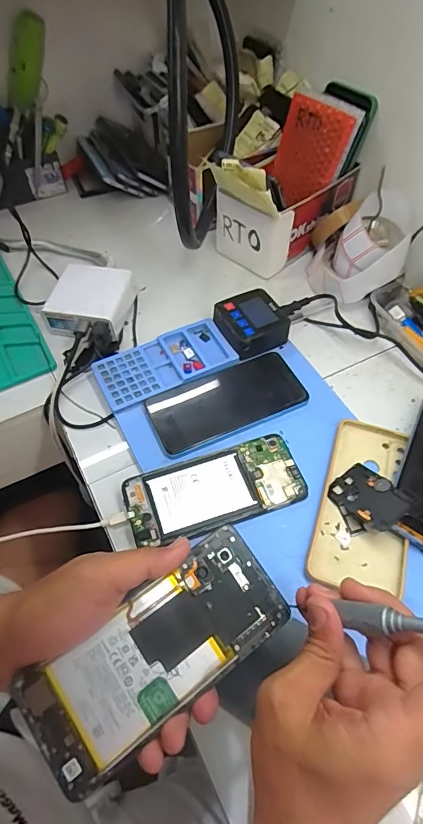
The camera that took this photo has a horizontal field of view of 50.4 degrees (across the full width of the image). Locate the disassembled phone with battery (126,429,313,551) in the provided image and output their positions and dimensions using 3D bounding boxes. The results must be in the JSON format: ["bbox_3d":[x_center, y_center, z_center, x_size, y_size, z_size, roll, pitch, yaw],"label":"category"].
[{"bbox_3d":[0.004,0.071,0.415,0.158,0.010,0.070,-17,57,-11],"label":"disassembled phone with battery"}]

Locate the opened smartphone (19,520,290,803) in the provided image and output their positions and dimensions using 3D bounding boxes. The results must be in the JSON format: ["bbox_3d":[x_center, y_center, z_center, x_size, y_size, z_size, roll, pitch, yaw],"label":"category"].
[{"bbox_3d":[-0.031,0.149,0.283,0.163,0.004,0.072,-33,77,-21],"label":"opened smartphone"}]

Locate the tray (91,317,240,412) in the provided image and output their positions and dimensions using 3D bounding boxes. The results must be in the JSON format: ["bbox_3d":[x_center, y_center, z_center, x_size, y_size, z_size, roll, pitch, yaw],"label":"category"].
[{"bbox_3d":[-0.051,-0.052,0.501,0.149,0.017,0.072,-23,58,-14],"label":"tray"}]

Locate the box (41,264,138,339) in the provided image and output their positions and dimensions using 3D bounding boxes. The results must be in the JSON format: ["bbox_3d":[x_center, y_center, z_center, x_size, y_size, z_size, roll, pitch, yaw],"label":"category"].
[{"bbox_3d":[-0.147,-0.129,0.539,0.087,0.037,0.097,12,56,9],"label":"box"}]

